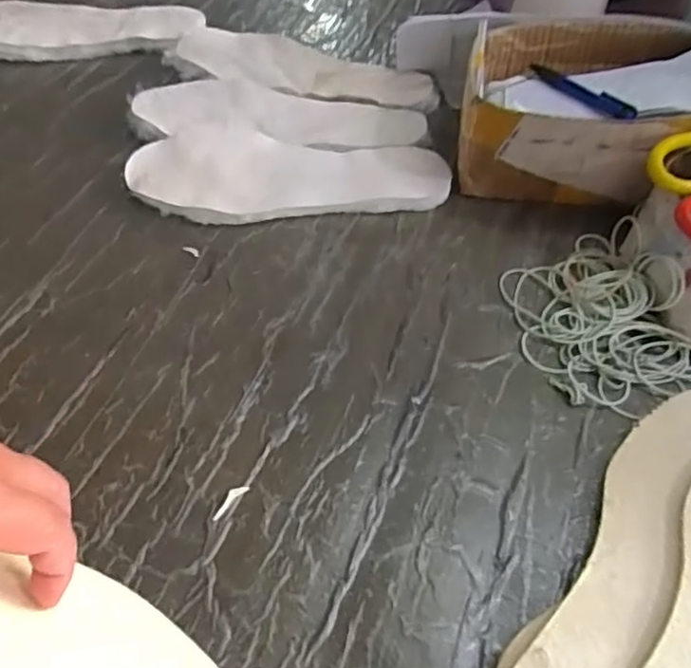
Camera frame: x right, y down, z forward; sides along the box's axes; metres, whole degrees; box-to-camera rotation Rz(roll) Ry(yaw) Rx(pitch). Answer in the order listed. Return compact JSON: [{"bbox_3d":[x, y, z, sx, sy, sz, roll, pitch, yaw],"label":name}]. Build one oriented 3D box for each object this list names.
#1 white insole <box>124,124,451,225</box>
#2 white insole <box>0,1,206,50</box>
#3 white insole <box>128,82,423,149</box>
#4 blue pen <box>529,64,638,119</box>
[{"bbox_3d":[-0.048,-0.136,0.533,0.258,0.025,0.095,-3,52,-2],"label":"white insole"},{"bbox_3d":[-0.284,-0.325,0.677,0.257,0.027,0.086,-3,52,-2],"label":"white insole"},{"bbox_3d":[-0.061,-0.198,0.576,0.256,0.012,0.082,6,53,5],"label":"white insole"},{"bbox_3d":[0.182,-0.191,0.499,0.013,0.009,0.135,-13,37,-9],"label":"blue pen"}]

